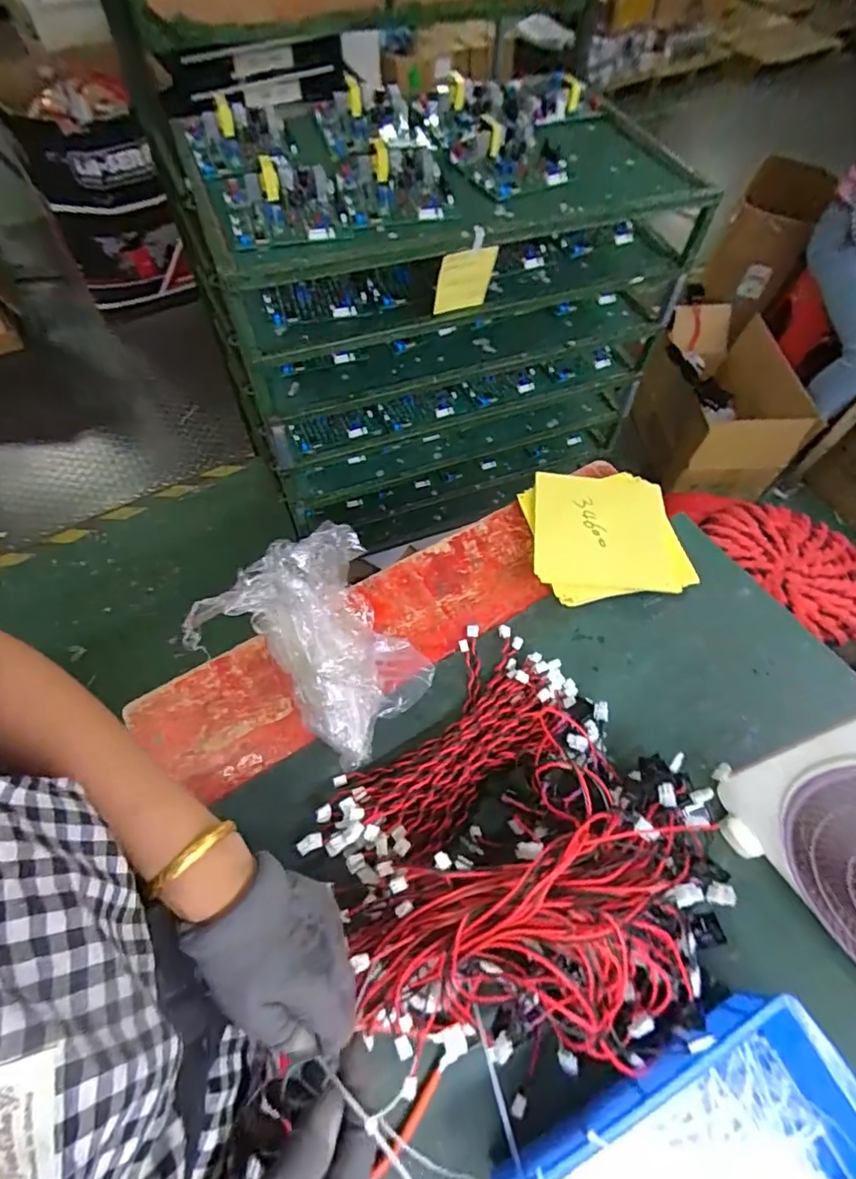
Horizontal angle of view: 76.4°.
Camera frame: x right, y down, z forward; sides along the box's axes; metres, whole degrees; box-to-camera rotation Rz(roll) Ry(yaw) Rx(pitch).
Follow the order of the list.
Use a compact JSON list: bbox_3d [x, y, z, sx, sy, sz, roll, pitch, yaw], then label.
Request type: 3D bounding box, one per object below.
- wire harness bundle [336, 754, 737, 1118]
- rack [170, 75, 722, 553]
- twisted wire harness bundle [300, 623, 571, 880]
[{"bbox_3d":[0.110,0.288,0.478,0.347,0.153,0.228,-17,63,-12],"label":"wire harness bundle"},{"bbox_3d":[0.017,-0.584,1.219,0.835,0.676,0.535,-22,64,-14],"label":"rack"},{"bbox_3d":[0.024,0.178,0.602,0.148,0.046,0.339,37,65,17],"label":"twisted wire harness bundle"}]

